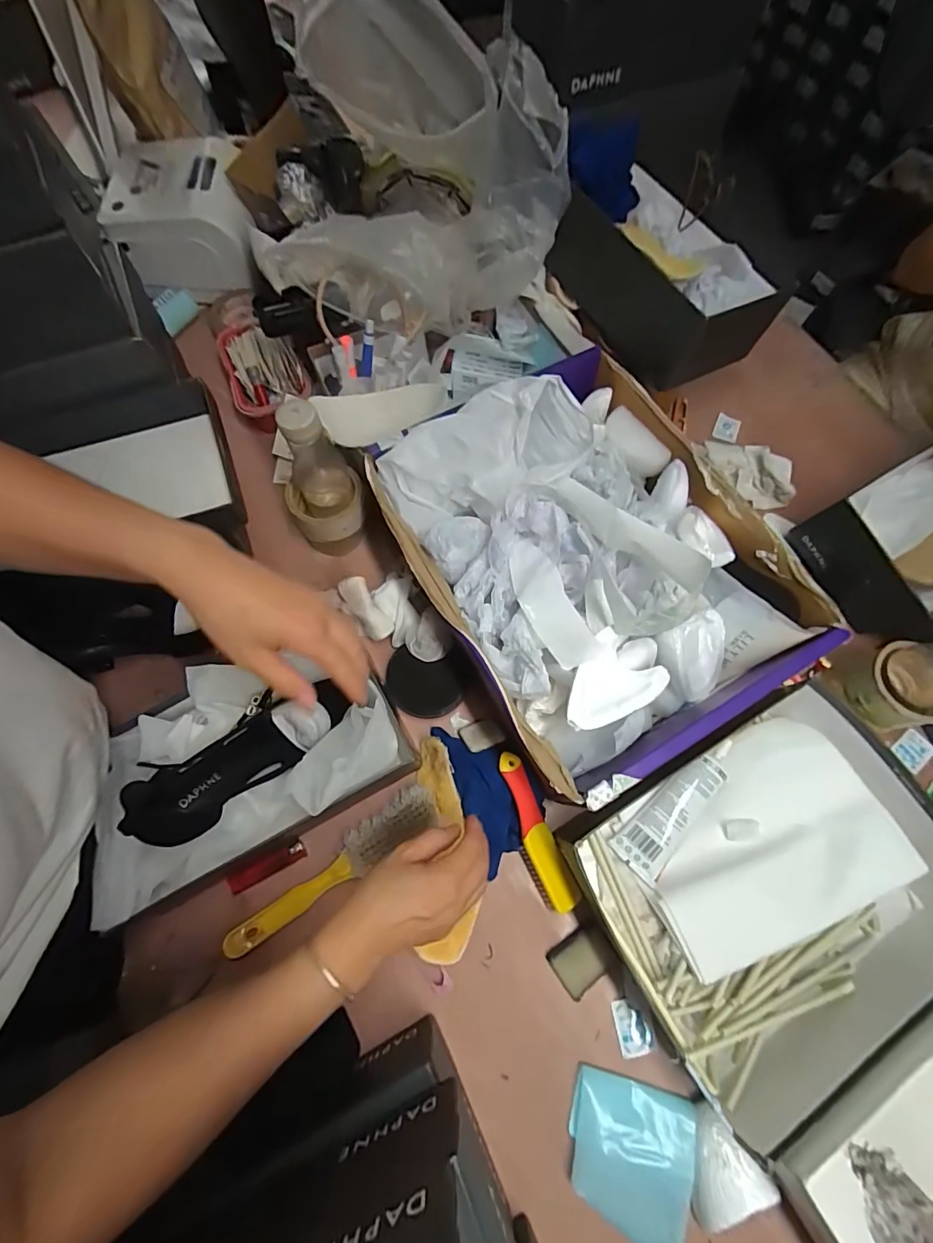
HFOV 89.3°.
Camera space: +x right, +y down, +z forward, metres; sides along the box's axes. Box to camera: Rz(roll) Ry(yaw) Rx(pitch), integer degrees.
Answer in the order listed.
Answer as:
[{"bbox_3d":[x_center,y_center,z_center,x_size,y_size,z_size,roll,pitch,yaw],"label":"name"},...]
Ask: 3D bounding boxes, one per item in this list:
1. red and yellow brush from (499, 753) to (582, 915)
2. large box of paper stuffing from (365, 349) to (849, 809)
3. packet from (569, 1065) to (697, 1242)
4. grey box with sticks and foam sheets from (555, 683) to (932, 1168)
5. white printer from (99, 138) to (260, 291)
[{"bbox_3d":[0.068,0.211,0.478,0.037,0.023,0.157,-20,84,-8],"label":"red and yellow brush"},{"bbox_3d":[0.126,-0.061,0.494,0.325,0.135,0.390,-27,73,-10],"label":"large box of paper stuffing"},{"bbox_3d":[0.142,0.477,0.412,0.106,0.018,0.115,15,71,4],"label":"packet"},{"bbox_3d":[0.298,0.241,0.458,0.342,0.087,0.275,-27,73,-10],"label":"grey box with sticks and foam sheets"},{"bbox_3d":[-0.394,-0.589,0.687,0.169,0.106,0.162,-5,71,-2],"label":"white printer"}]

